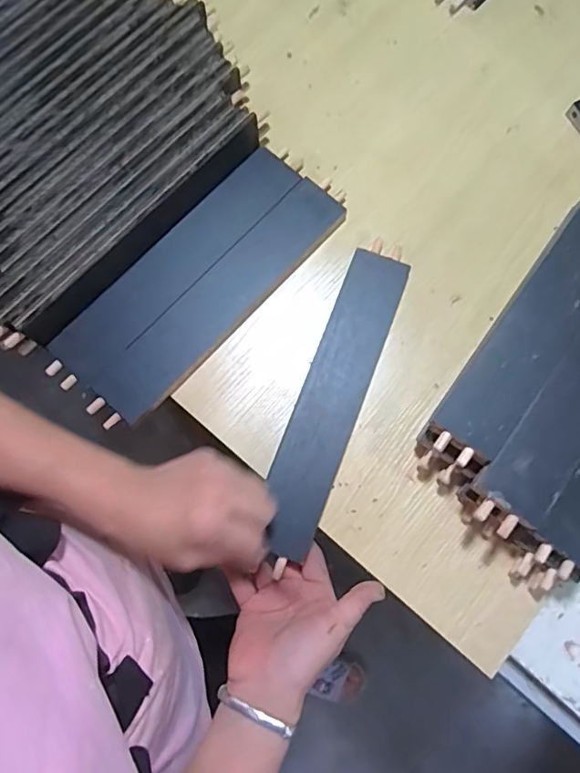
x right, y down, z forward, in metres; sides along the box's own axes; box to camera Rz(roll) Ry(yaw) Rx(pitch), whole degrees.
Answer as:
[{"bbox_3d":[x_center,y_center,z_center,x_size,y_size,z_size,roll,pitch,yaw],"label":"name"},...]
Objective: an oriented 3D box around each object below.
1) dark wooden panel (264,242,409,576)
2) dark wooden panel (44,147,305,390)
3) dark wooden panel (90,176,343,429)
[{"bbox_3d":[0.040,0.006,0.462,0.058,0.020,0.292,19,77,5],"label":"dark wooden panel"},{"bbox_3d":[-0.105,-0.119,0.483,0.053,0.013,0.301,41,81,9],"label":"dark wooden panel"},{"bbox_3d":[-0.062,-0.083,0.478,0.055,0.017,0.297,41,81,9],"label":"dark wooden panel"}]

